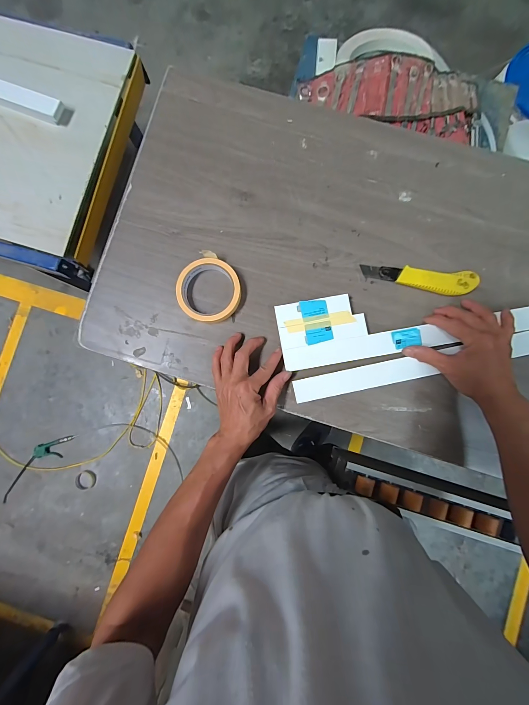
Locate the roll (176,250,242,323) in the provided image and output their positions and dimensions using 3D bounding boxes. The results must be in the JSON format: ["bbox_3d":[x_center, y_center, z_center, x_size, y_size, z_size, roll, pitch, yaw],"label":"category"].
[{"bbox_3d":[-0.086,-0.097,0.446,0.097,0.029,0.097,0,87,2],"label":"roll"}]

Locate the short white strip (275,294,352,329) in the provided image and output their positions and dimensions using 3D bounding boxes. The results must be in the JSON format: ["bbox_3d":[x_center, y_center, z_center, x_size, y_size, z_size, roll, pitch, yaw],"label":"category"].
[{"bbox_3d":[0.075,-0.063,0.446,0.112,0.020,0.035,-9,87,2],"label":"short white strip"}]

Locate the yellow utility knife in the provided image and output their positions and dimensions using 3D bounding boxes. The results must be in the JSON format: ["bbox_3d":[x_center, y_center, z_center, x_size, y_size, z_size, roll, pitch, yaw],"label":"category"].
[{"bbox_3d":[0.239,-0.112,0.442,0.172,0.021,0.039,5,87,2],"label":"yellow utility knife"}]

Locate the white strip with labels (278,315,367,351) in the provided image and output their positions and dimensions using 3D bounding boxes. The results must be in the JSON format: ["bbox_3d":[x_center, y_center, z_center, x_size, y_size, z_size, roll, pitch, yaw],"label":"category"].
[{"bbox_3d":[0.089,-0.031,0.443,0.130,0.019,0.034,-10,87,1],"label":"white strip with labels"}]

